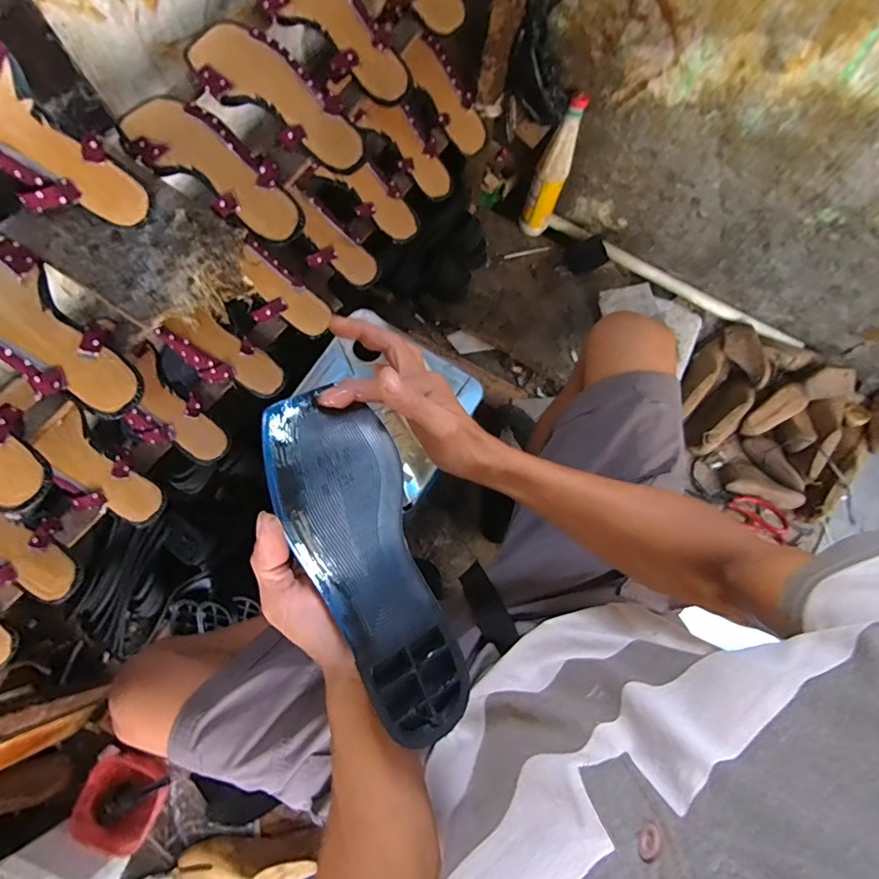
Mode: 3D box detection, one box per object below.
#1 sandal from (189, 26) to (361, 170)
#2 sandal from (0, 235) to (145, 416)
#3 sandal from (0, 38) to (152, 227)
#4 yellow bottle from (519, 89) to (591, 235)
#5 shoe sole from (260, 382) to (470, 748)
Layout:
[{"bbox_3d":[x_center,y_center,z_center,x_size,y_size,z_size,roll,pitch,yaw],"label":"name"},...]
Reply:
[{"bbox_3d":[-0.180,-0.384,0.554,0.213,0.041,0.089,41,77,9],"label":"sandal"},{"bbox_3d":[-0.393,-0.113,0.477,0.226,0.046,0.089,39,77,9],"label":"sandal"},{"bbox_3d":[-0.399,-0.296,0.467,0.234,0.025,0.092,41,75,-18],"label":"sandal"},{"bbox_3d":[0.209,-0.501,0.929,0.062,0.258,0.065,18,74,3],"label":"yellow bottle"},{"bbox_3d":[-0.046,0.073,0.323,0.080,0.037,0.235,-25,77,-8],"label":"shoe sole"}]

